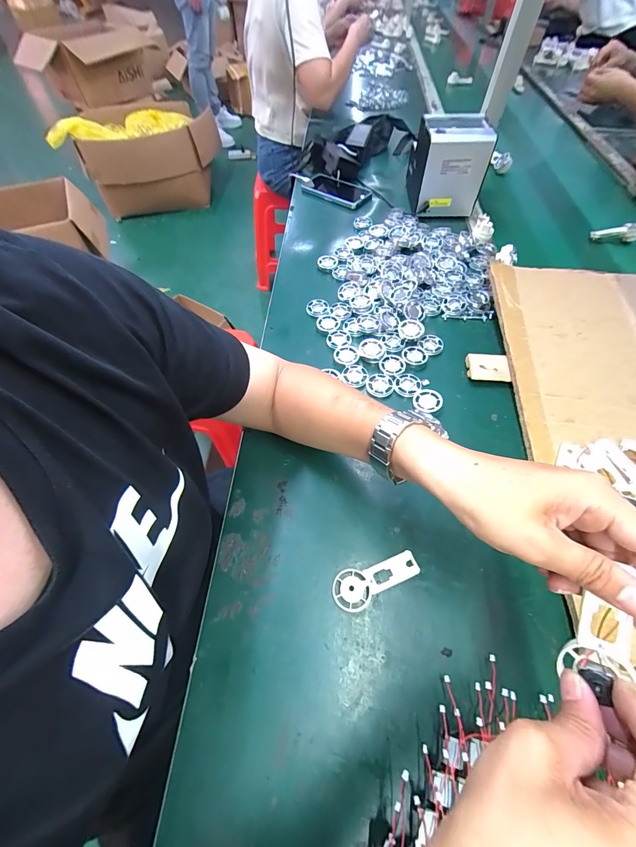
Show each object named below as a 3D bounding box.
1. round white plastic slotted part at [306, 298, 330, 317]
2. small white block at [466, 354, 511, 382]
[{"bbox_3d":[0.001,-0.203,0.577,0.039,0.004,0.039,-1,59,2],"label":"round white plastic slotted part"},{"bbox_3d":[0.252,-0.084,0.492,0.058,0.007,0.044,6,76,11],"label":"small white block"}]

